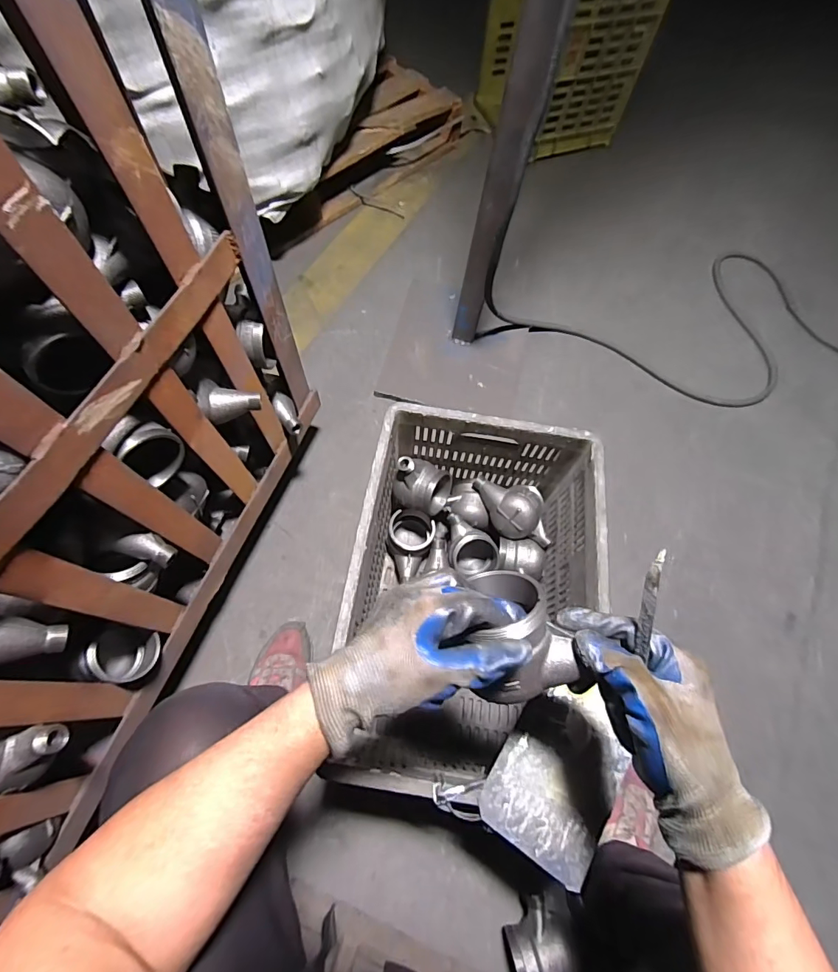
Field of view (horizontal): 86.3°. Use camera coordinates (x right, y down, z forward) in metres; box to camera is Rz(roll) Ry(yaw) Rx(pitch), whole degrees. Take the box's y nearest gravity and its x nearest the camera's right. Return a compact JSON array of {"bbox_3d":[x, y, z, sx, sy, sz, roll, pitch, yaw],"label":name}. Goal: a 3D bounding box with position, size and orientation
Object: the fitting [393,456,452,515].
[{"bbox_3d":[0.006,-0.004,0.755,0.089,0.098,0.084,1,66,-3],"label":"fitting"}]

